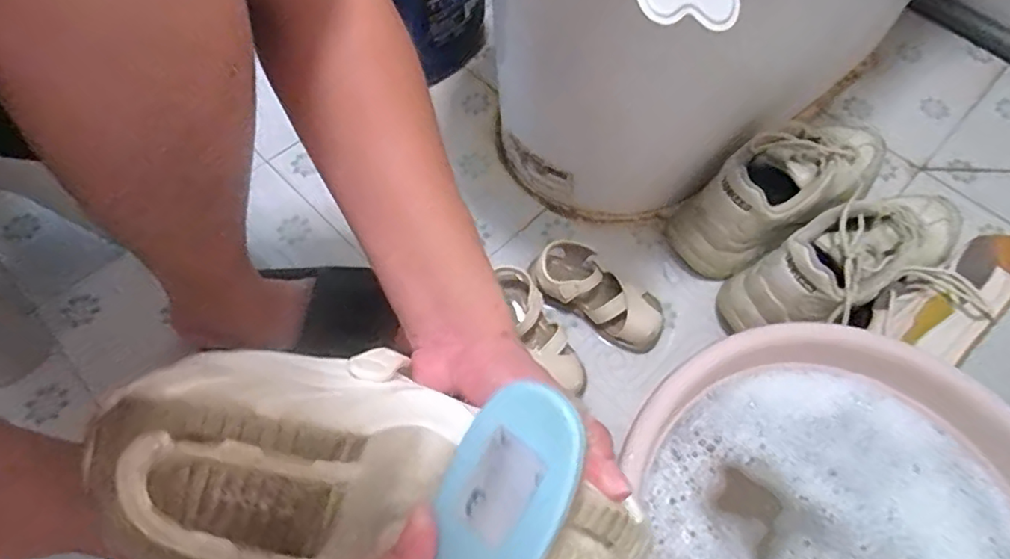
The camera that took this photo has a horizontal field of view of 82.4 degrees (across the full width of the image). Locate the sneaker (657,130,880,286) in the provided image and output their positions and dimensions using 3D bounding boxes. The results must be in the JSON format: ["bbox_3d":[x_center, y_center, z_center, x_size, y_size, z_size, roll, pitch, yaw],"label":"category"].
[{"bbox_3d":[0.324,-0.107,0.660,0.272,0.117,0.098,-28,65,-15],"label":"sneaker"}]

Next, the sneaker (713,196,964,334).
[{"bbox_3d":[0.370,-0.019,0.615,0.275,0.114,0.092,-23,64,-13],"label":"sneaker"}]

